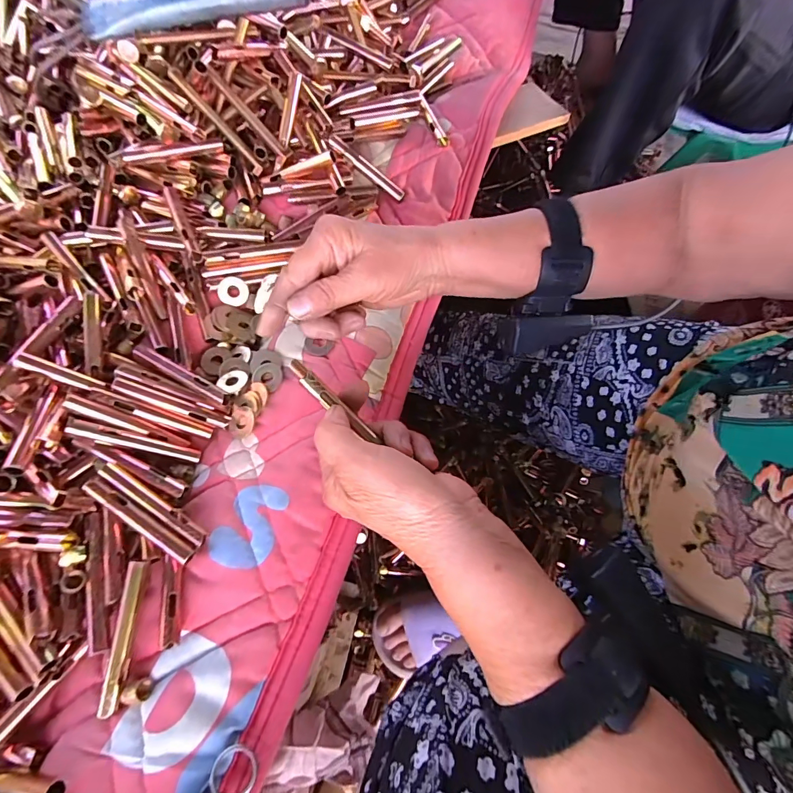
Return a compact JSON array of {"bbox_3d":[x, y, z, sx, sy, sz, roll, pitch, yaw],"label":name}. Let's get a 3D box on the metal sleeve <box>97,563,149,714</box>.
[{"bbox_3d":[-0.166,0.147,0.251,0.008,0.008,0.075,-1,67,-1],"label":"metal sleeve"}]

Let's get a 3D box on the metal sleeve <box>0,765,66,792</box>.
[{"bbox_3d":[-0.208,0.215,0.230,0.066,0.010,0.011,-11,66,22],"label":"metal sleeve"}]

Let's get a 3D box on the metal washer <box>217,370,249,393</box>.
[{"bbox_3d":[-0.130,-0.013,0.330,0.023,0.004,0.023,0,56,0],"label":"metal washer"}]

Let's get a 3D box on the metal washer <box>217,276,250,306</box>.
[{"bbox_3d":[-0.141,-0.091,0.360,0.025,0.004,0.024,-4,101,-23],"label":"metal washer"}]

